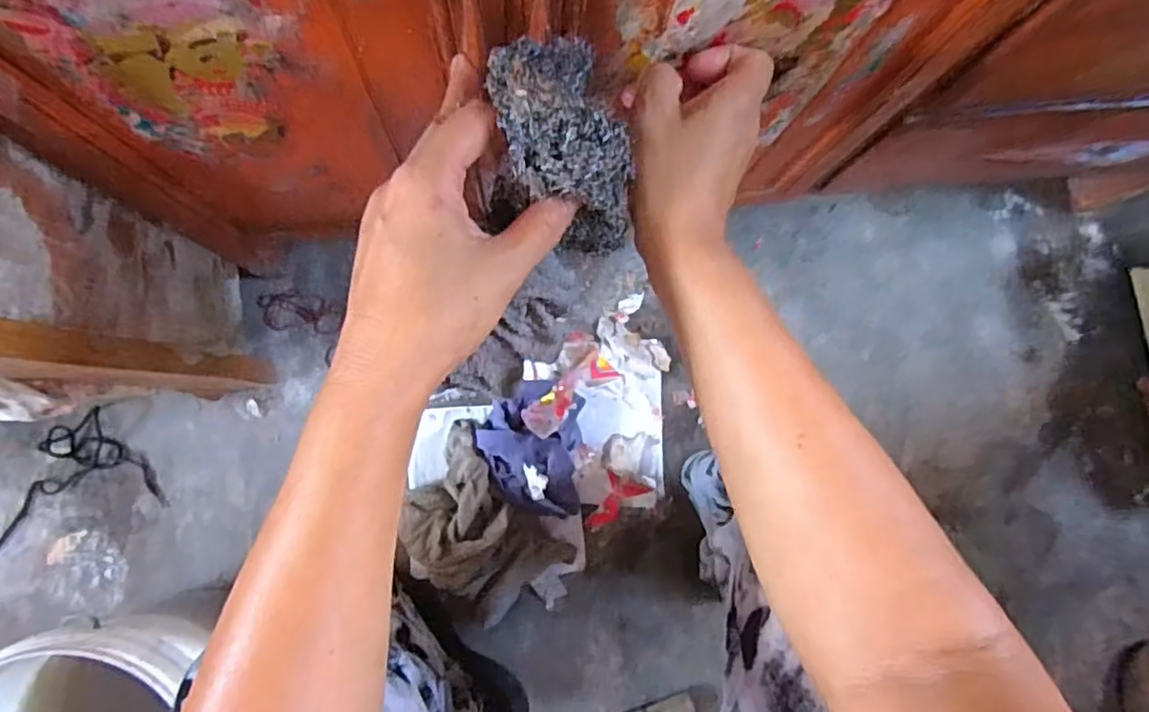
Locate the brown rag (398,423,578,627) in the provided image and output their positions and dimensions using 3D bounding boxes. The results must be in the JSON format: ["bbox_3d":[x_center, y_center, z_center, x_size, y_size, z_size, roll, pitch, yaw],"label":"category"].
[{"bbox_3d":[-0.121,0.206,0.778,0.151,0.055,0.210,-38,87,-6],"label":"brown rag"}]

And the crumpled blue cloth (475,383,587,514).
[{"bbox_3d":[-0.053,0.111,0.794,0.127,0.053,0.162,6,84,-3],"label":"crumpled blue cloth"}]

